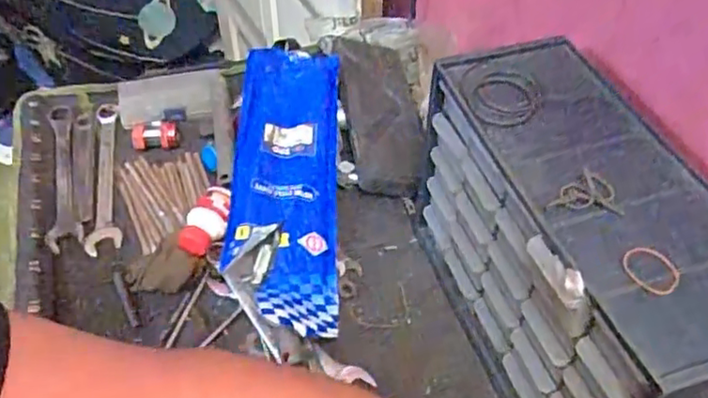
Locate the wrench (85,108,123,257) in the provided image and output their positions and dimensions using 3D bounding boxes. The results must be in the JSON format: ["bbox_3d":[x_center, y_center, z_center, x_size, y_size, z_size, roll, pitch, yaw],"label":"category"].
[{"bbox_3d":[-0.283,-0.029,0.712,0.037,0.014,0.223,-10,49,-10],"label":"wrench"}]

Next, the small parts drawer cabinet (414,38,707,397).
[{"bbox_3d":[0.166,0.052,0.495,0.129,0.208,0.285,-11,50,-11],"label":"small parts drawer cabinet"}]

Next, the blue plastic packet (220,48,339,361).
[{"bbox_3d":[-0.071,-0.024,0.657,0.106,0.021,0.345,7,58,-13],"label":"blue plastic packet"}]

